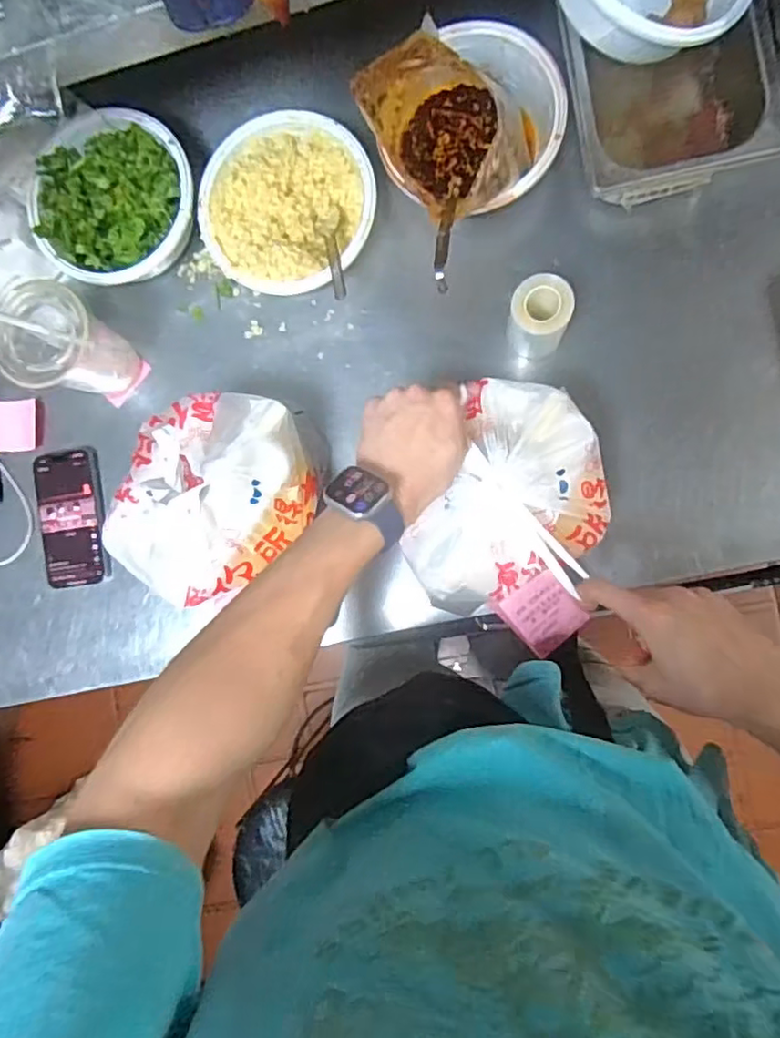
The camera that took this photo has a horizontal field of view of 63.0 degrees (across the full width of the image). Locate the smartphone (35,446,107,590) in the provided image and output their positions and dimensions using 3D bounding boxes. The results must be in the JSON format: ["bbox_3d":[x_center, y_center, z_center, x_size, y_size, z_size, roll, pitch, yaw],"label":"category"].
[{"bbox_3d":[-0.346,-0.001,0.690,0.076,0.012,0.147,-4,88,8],"label":"smartphone"}]

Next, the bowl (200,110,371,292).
[{"bbox_3d":[-0.099,-0.304,0.632,0.166,0.059,0.162,0,89,8],"label":"bowl"}]

